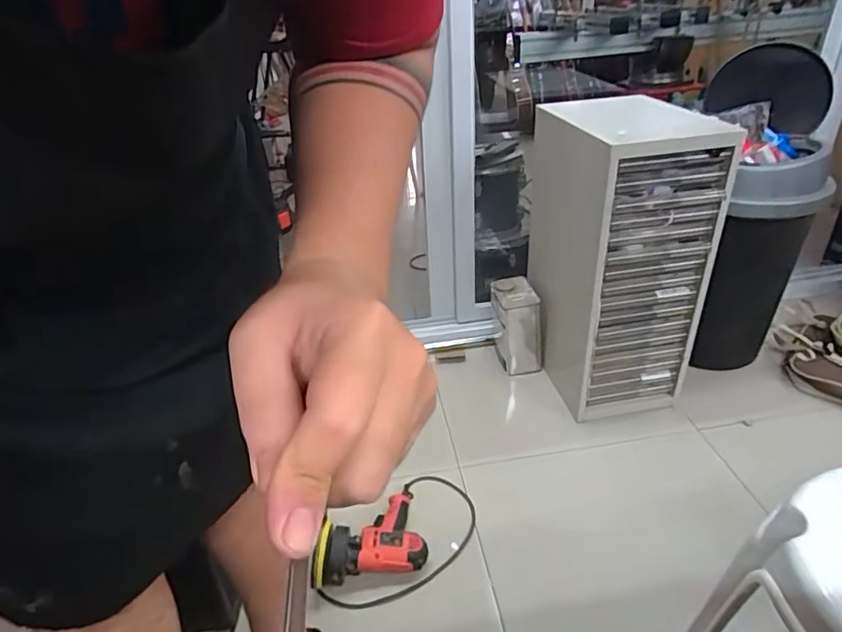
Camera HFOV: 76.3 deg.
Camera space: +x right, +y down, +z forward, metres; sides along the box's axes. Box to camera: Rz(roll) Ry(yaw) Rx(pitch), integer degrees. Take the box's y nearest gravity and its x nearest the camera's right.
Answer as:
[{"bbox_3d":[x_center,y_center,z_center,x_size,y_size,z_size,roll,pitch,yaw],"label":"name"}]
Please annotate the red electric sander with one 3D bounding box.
[{"bbox_3d":[-0.112,0.424,1.056,0.214,0.105,0.176,-12,33,-12],"label":"red electric sander"}]

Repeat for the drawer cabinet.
[{"bbox_3d":[0.480,-0.131,1.372,0.313,0.674,0.421,-8,32,-5],"label":"drawer cabinet"}]

